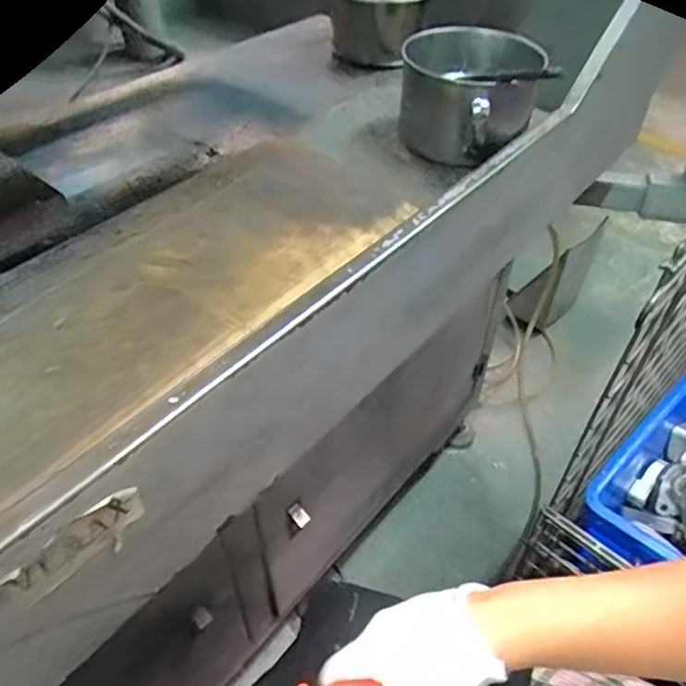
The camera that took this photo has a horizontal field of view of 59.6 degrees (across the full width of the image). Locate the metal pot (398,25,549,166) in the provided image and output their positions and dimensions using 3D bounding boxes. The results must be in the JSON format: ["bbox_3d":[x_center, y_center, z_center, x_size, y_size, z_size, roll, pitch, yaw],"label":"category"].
[{"bbox_3d":[0.117,-0.232,0.562,0.122,0.106,0.134,8,45,8],"label":"metal pot"}]

